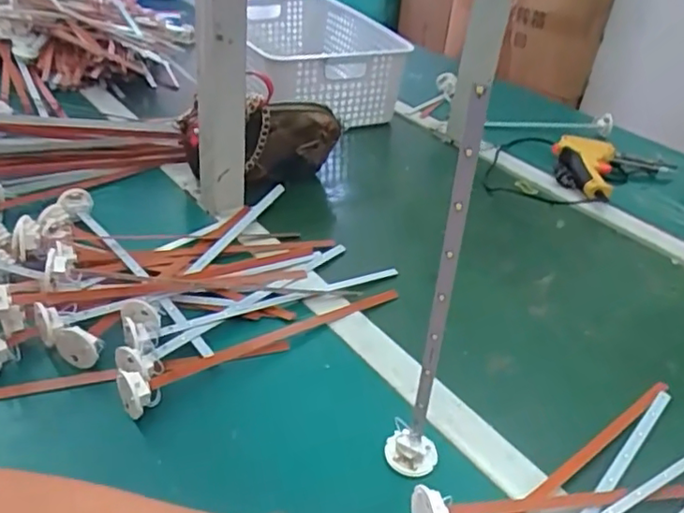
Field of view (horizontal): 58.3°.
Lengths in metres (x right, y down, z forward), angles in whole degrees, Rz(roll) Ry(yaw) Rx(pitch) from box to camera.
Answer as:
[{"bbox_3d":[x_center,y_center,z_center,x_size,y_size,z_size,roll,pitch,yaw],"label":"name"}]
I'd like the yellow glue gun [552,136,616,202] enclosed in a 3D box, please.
[{"bbox_3d":[0.347,-0.126,0.886,0.092,0.038,0.166,17,36,15],"label":"yellow glue gun"}]

